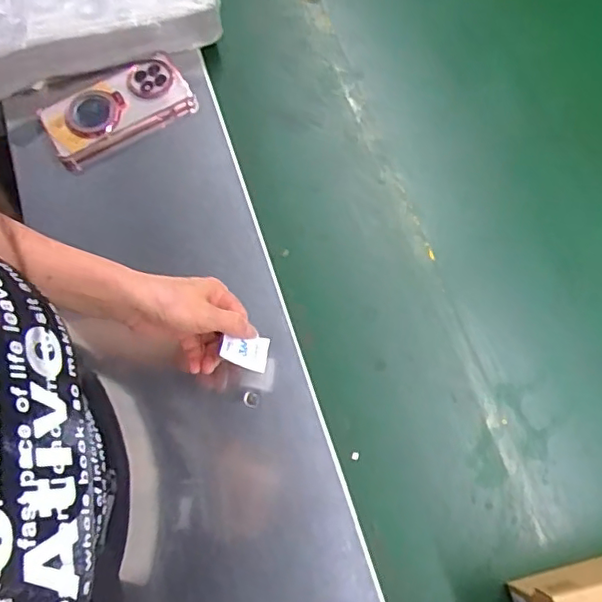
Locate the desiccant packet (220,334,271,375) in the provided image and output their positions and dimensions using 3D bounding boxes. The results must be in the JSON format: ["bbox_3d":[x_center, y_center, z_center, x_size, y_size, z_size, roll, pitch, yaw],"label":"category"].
[{"bbox_3d":[-0.048,0.045,0.524,0.040,0.004,0.033,17,63,-21],"label":"desiccant packet"}]

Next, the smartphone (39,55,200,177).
[{"bbox_3d":[-0.206,-0.216,0.664,0.161,0.020,0.080,-28,73,-6],"label":"smartphone"}]

